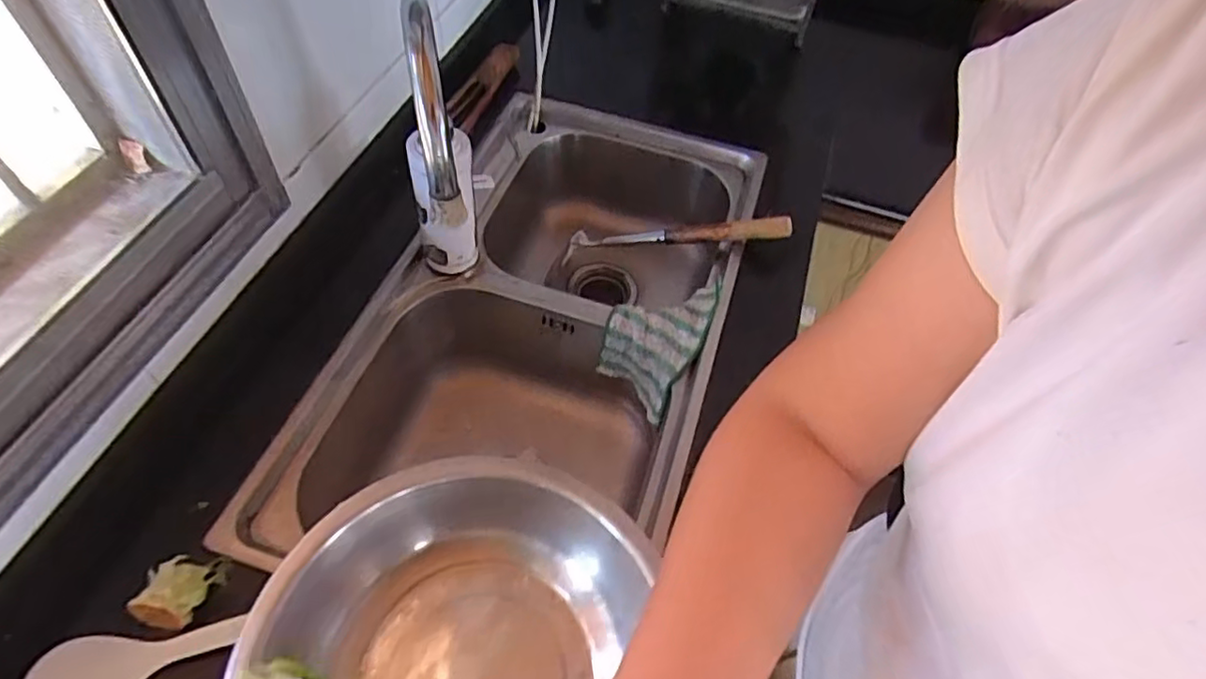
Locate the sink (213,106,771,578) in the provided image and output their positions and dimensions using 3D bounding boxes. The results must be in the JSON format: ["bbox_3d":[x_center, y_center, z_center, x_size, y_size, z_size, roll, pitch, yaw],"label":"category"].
[{"bbox_3d":[-0.070,0.023,0.864,0.386,0.257,0.713,17,55,7],"label":"sink"}]

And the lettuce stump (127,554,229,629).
[{"bbox_3d":[-0.354,0.204,0.537,0.048,0.038,0.062,18,55,8],"label":"lettuce stump"}]

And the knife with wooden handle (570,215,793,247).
[{"bbox_3d":[0.095,-0.144,0.875,0.312,0.030,0.021,1,49,29],"label":"knife with wooden handle"}]

